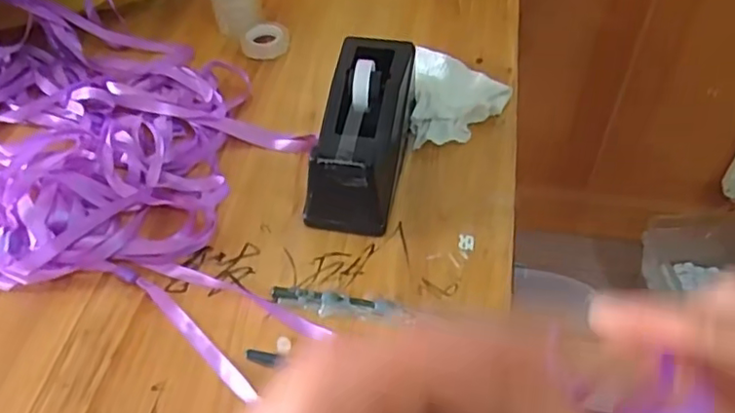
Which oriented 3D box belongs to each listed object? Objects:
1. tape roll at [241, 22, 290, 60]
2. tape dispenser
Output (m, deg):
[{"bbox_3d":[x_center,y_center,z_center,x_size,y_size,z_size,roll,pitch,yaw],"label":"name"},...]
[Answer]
[{"bbox_3d":[-0.098,-0.160,0.598,0.045,0.013,0.045,-1,49,1],"label":"tape roll"},{"bbox_3d":[-0.001,-0.055,0.459,0.060,0.067,0.155,7,49,8],"label":"tape dispenser"}]

